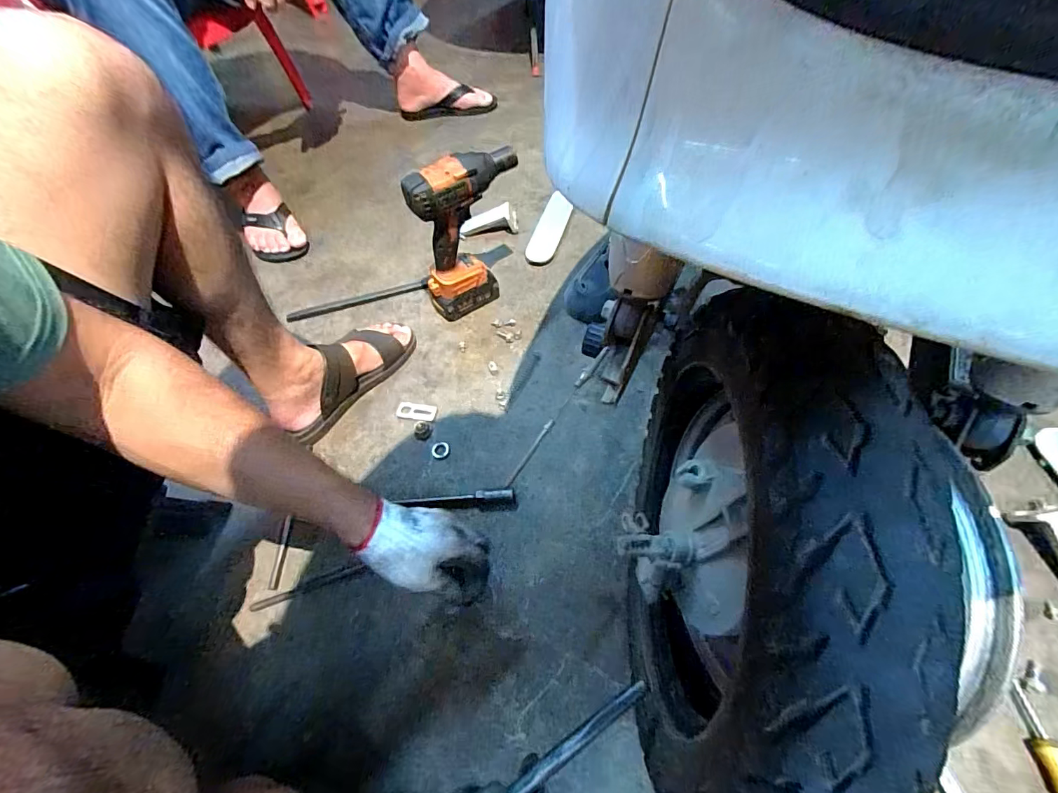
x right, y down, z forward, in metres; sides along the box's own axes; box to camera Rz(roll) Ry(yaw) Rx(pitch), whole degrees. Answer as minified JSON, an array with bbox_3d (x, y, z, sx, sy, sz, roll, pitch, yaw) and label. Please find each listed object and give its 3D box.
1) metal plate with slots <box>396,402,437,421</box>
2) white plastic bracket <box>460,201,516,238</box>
[{"bbox_3d":[-0.169,0.023,0.689,0.061,0.006,0.027,8,57,10],"label":"metal plate with slots"},{"bbox_3d":[-0.080,-0.346,0.899,0.115,0.038,0.046,-10,56,-2],"label":"white plastic bracket"}]

